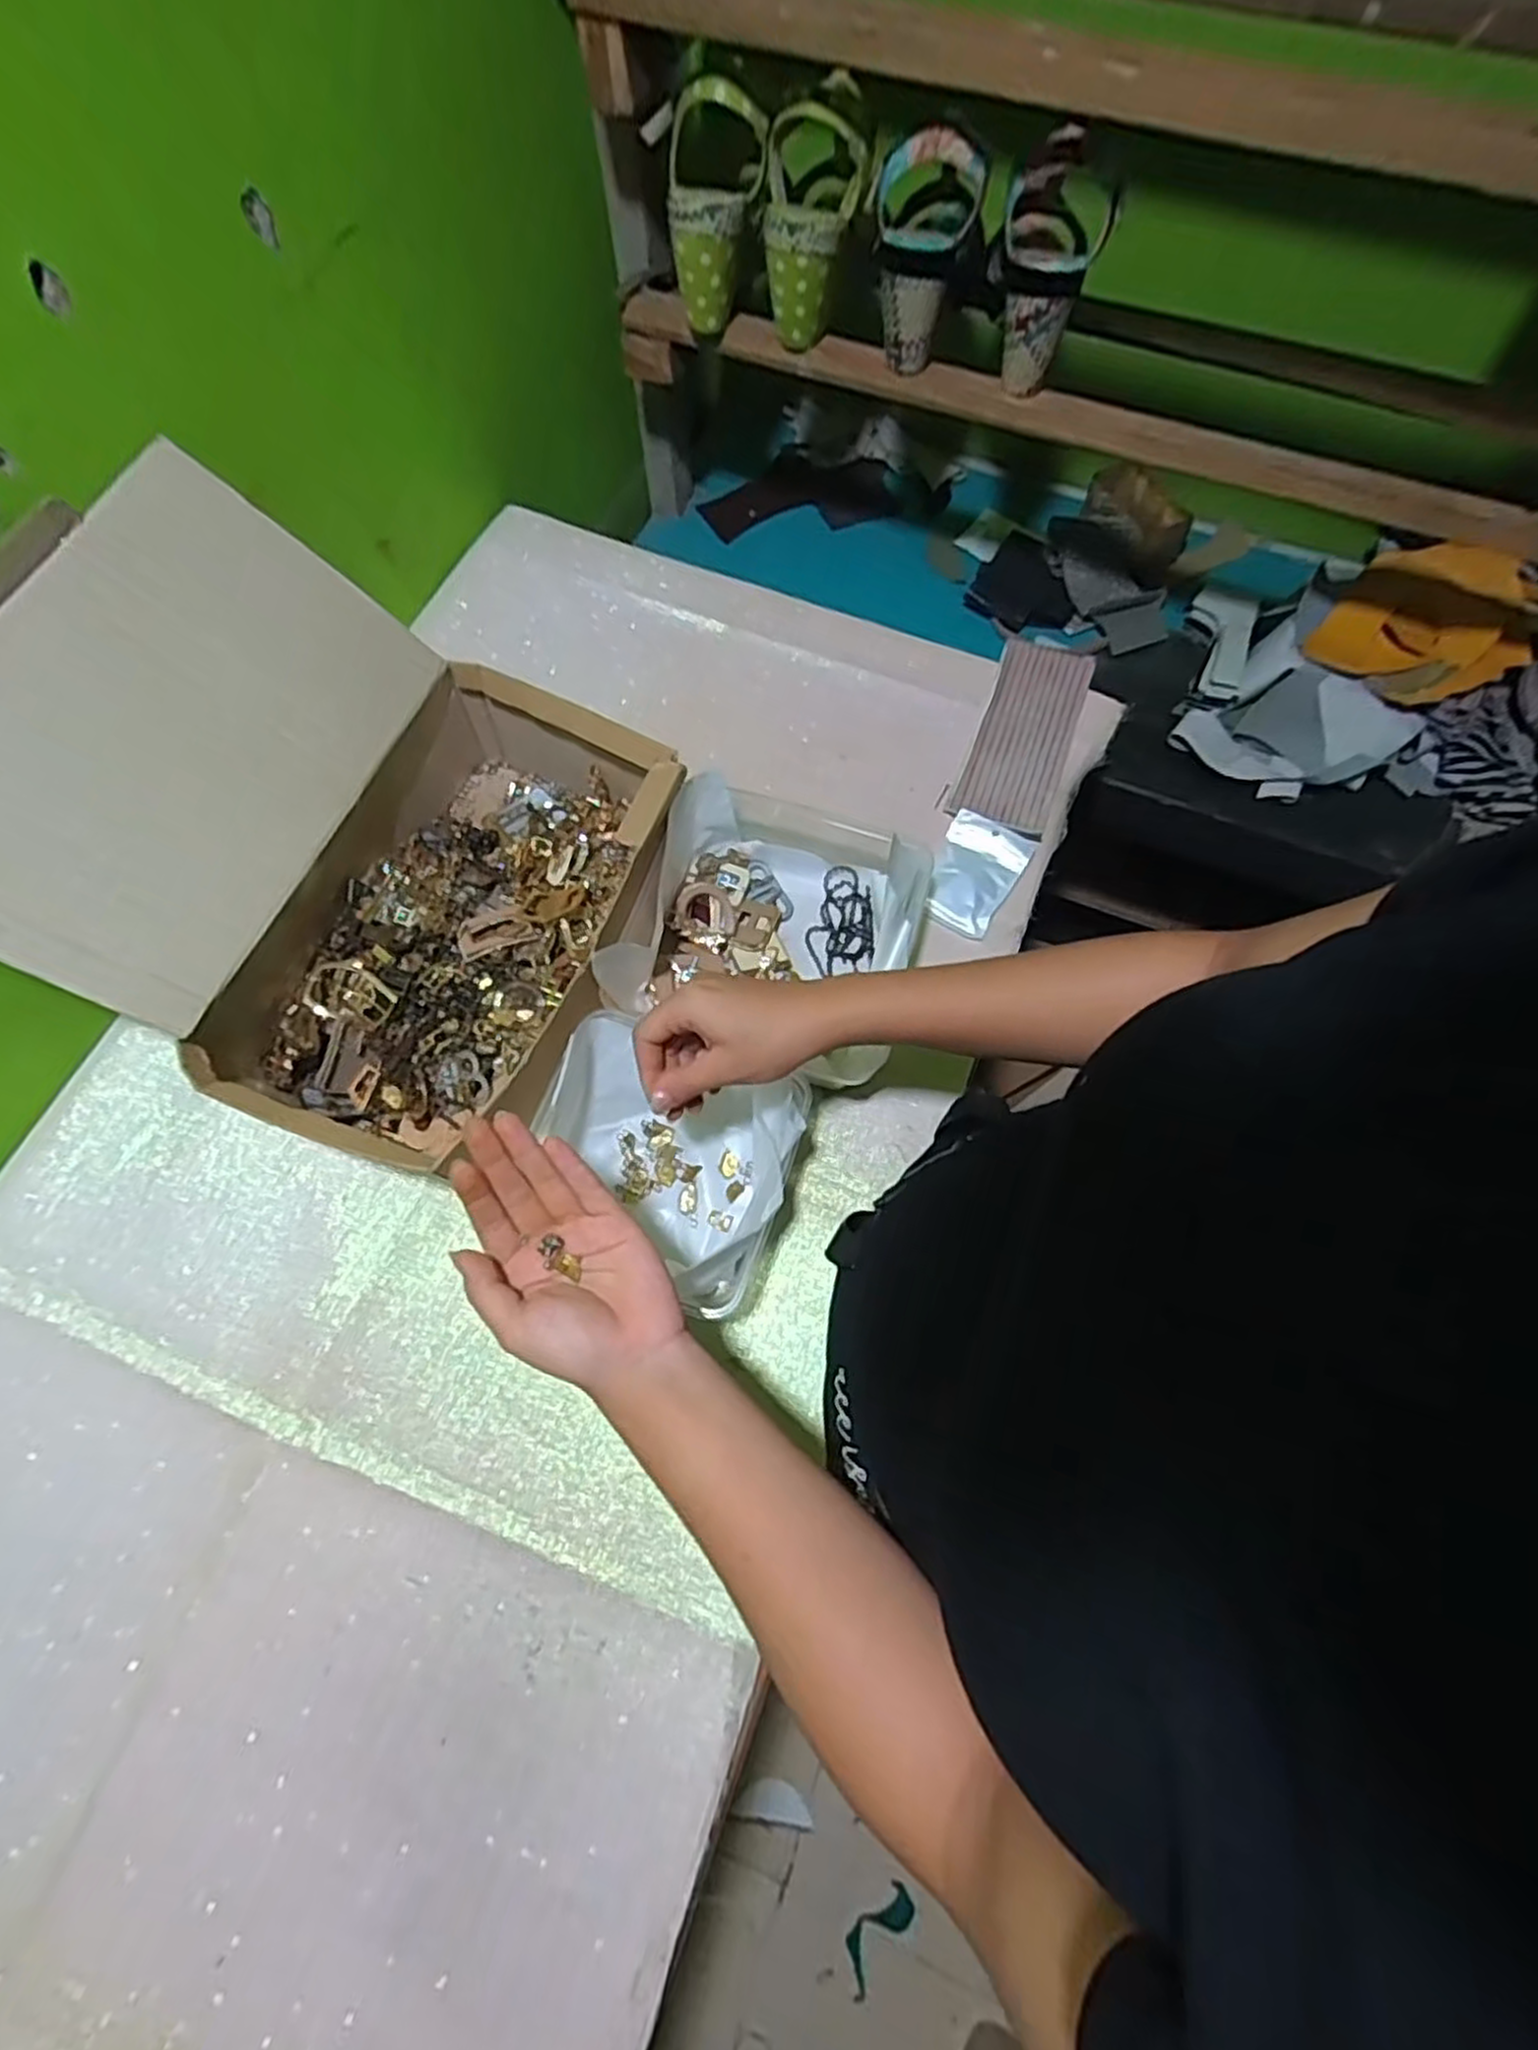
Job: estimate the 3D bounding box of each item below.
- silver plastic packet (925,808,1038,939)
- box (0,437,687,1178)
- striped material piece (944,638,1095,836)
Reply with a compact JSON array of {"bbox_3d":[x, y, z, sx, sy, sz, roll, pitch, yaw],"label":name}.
[{"bbox_3d":[0.165,-0.124,0.633,0.066,0.016,0.101,30,71,11],"label":"silver plastic packet"},{"bbox_3d":[-0.272,-0.117,0.515,0.346,0.215,0.333,25,70,9],"label":"box"},{"bbox_3d":[0.218,-0.246,0.668,0.081,0.025,0.186,20,69,7],"label":"striped material piece"}]

